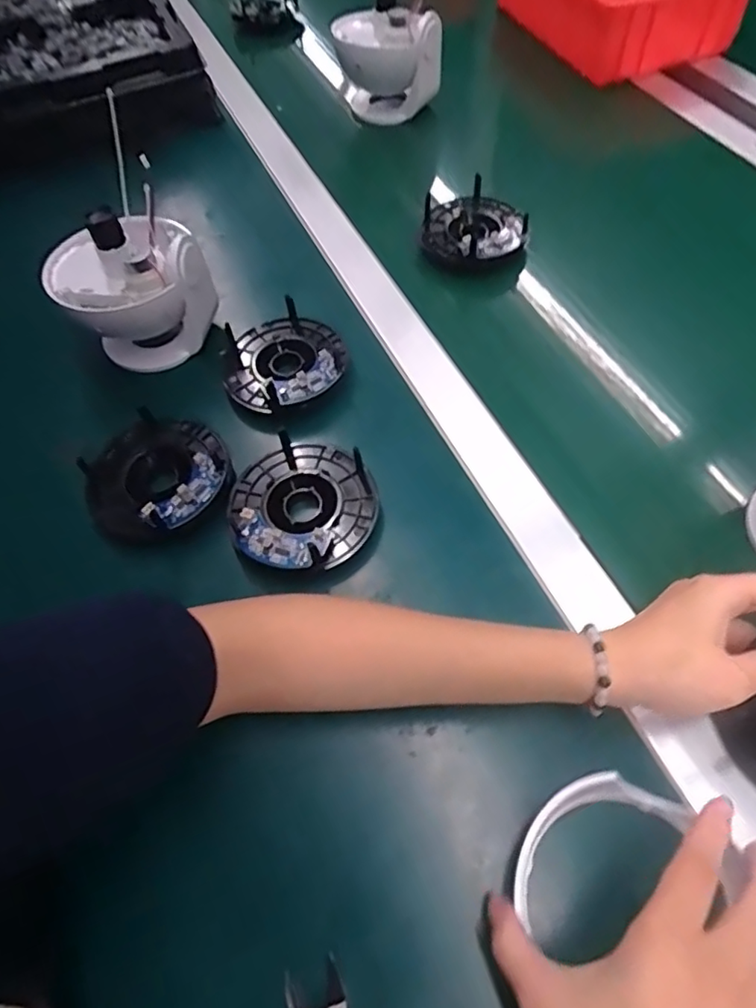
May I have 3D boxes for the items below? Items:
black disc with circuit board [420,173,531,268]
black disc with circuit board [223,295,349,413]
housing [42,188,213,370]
[{"bbox_3d":[0.093,-0.264,0.561,0.091,0.035,0.093,-2,57,3],"label":"black disc with circuit board"},{"bbox_3d":[-0.077,-0.119,0.484,0.098,0.033,0.099,-2,57,3],"label":"black disc with circuit board"},{"bbox_3d":[-0.207,-0.186,0.490,0.110,0.100,0.125,-32,60,-15],"label":"housing"}]

